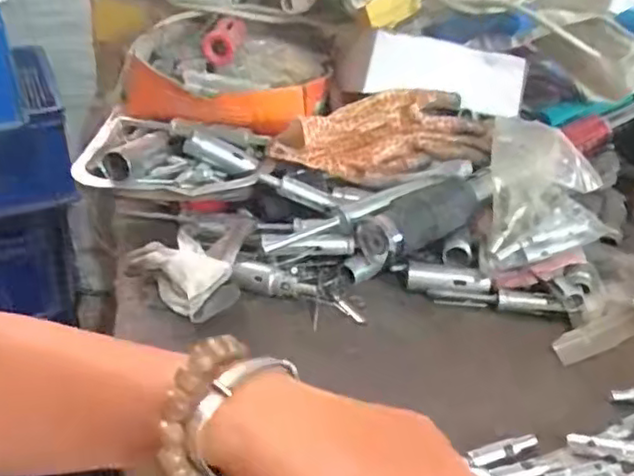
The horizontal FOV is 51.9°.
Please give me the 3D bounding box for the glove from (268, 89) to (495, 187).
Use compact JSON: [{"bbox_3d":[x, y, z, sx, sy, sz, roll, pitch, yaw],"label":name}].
[{"bbox_3d":[0.067,-0.095,0.612,0.221,0.050,0.082,-7,38,-12],"label":"glove"}]

